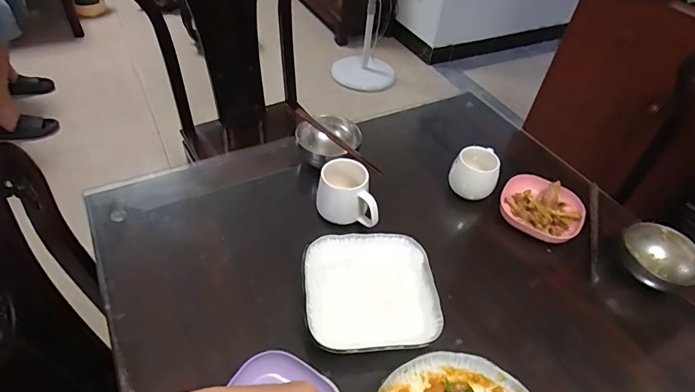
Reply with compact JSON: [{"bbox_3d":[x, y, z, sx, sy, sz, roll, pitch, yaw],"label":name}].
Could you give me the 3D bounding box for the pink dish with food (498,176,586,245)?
[{"bbox_3d":[0.367,0.017,0.805,0.143,0.035,0.136,2,46,-2],"label":"pink dish with food"}]

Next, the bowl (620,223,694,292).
[{"bbox_3d":[0.529,0.100,0.725,0.109,0.064,0.109,2,46,-2],"label":"bowl"}]

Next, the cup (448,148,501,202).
[{"bbox_3d":[0.245,-0.050,0.822,0.087,0.068,0.081,2,46,-2],"label":"cup"}]

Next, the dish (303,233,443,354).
[{"bbox_3d":[0.034,0.145,0.652,0.193,0.042,0.195,-3,46,-7],"label":"dish"}]

